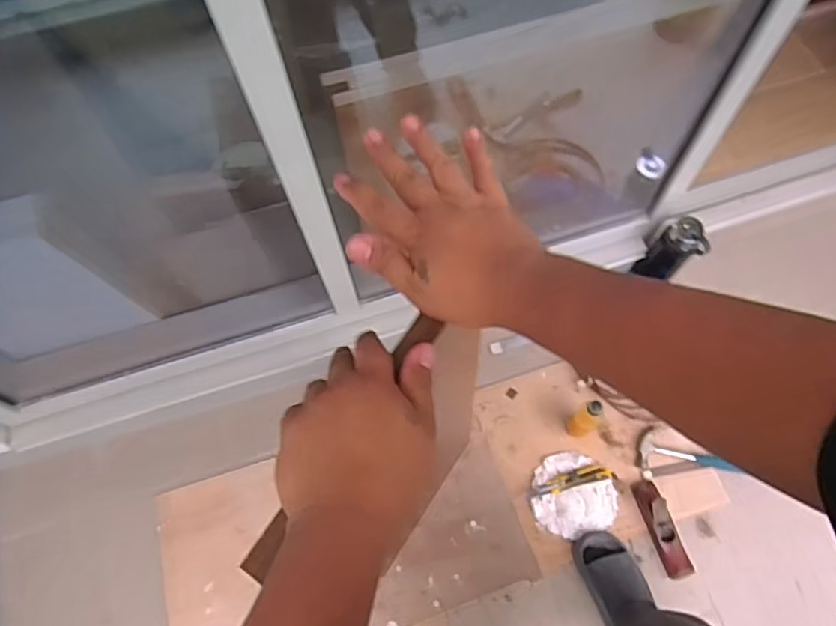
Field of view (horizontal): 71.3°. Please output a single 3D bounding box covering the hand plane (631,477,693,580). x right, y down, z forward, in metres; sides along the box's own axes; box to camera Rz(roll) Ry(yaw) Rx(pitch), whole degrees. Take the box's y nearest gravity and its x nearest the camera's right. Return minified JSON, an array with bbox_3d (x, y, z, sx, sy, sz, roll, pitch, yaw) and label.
[{"bbox_3d":[0.521,0.458,1.246,0.056,0.047,0.203,-18,67,-6],"label":"hand plane"}]

